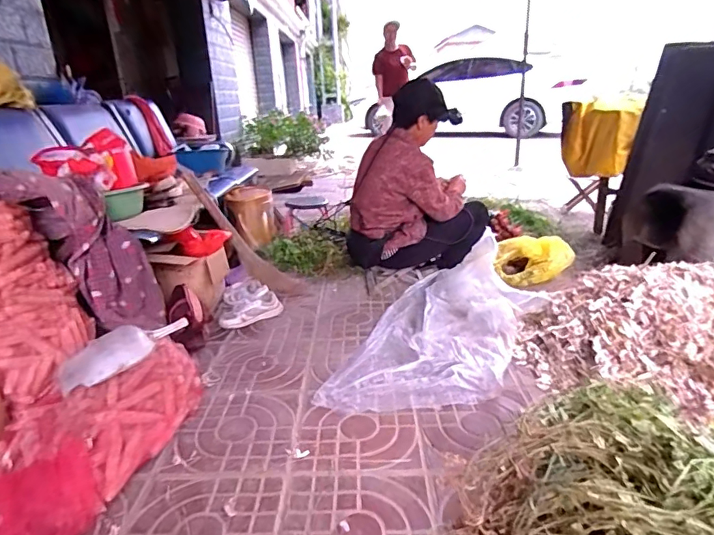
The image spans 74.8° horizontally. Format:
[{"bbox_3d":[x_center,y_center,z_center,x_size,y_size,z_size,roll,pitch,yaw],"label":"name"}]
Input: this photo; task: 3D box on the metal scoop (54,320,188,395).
[{"bbox_3d":[-0.588,0.205,1.187,0.310,0.077,0.145,-19,27,-33],"label":"metal scoop"}]

